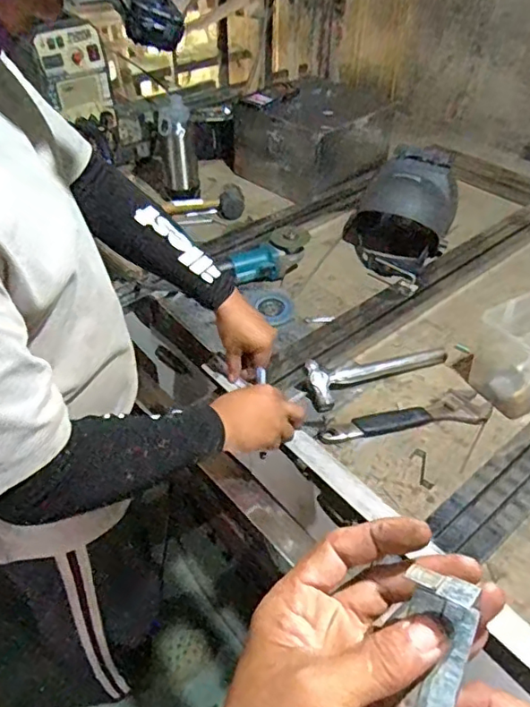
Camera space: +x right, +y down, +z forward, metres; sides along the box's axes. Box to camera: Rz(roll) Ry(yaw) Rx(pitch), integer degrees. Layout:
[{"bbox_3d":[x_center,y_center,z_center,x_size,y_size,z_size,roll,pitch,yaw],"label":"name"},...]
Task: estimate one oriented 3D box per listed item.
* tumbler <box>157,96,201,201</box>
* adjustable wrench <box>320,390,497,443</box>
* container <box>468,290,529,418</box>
[{"bbox_3d":[-0.215,-0.507,1.398,0.085,0.224,0.068,-4,42,-5],"label":"tumbler"},{"bbox_3d":[0.232,0.111,0.924,0.281,0.014,0.063,-11,43,-10],"label":"adjustable wrench"},{"bbox_3d":[0.454,-0.008,0.945,0.185,0.136,0.139,-28,48,-25],"label":"container"}]

